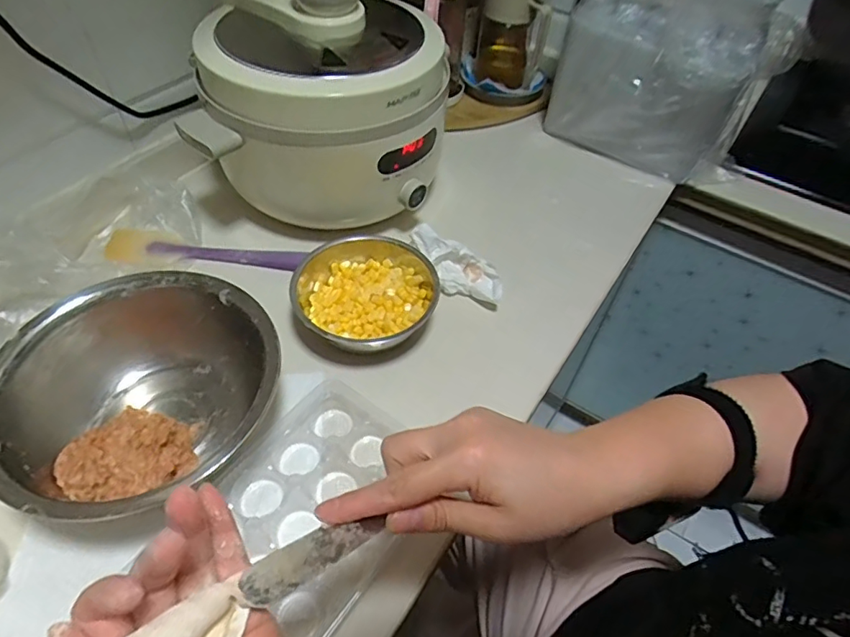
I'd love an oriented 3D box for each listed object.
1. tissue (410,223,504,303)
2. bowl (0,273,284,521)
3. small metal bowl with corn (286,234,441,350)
[{"bbox_3d":[0.035,-0.060,0.571,0.115,0.041,0.046,38,55,-3],"label":"tissue"},{"bbox_3d":[-0.237,0.059,0.436,0.174,0.075,0.207,30,55,19],"label":"bowl"},{"bbox_3d":[-0.064,-0.022,0.533,0.146,0.045,0.144,14,51,8],"label":"small metal bowl with corn"}]

